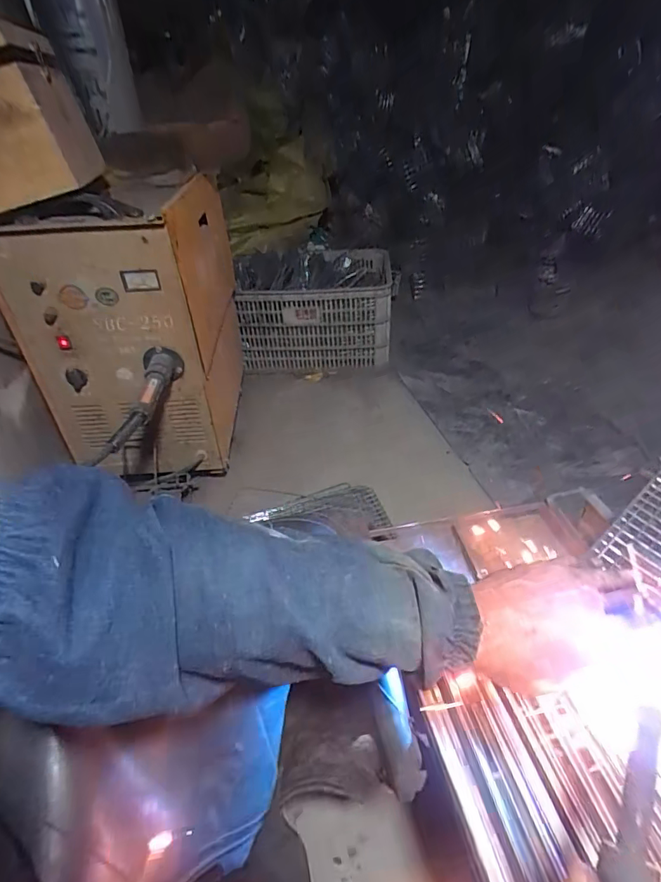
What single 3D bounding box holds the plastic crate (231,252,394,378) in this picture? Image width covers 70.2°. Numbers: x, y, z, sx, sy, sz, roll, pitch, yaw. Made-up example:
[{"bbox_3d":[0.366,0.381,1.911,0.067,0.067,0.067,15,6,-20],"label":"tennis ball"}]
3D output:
[{"bbox_3d":[-0.051,-0.518,1.809,0.525,0.314,0.472,0,38,2],"label":"plastic crate"}]

